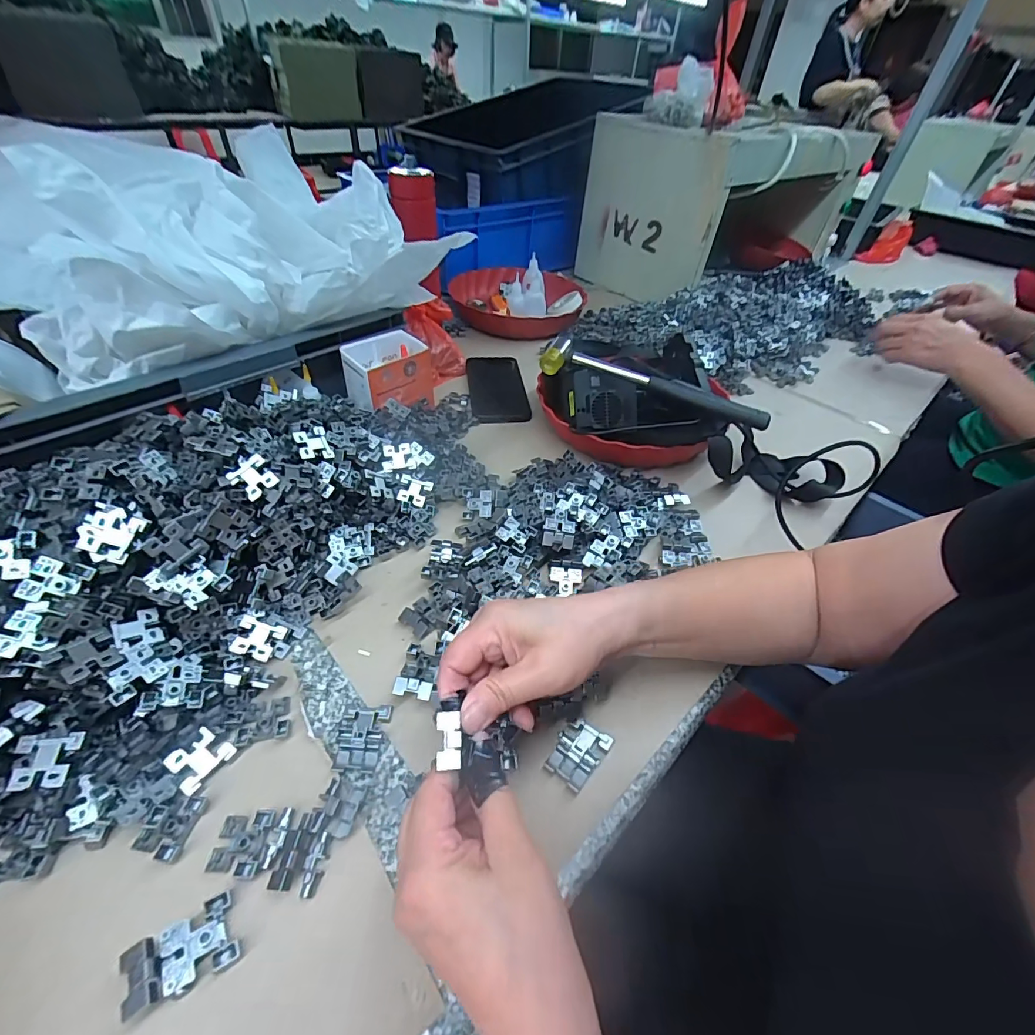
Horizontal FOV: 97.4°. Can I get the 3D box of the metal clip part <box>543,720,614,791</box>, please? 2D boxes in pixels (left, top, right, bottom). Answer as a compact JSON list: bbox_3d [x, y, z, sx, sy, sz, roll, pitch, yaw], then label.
[{"bbox_3d":[0.042,0.160,0.311,0.031,0.010,0.042,29,50,23],"label":"metal clip part"}]

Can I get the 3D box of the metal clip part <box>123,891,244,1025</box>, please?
[{"bbox_3d":[-0.169,0.220,0.229,0.043,0.017,0.032,-22,51,-25],"label":"metal clip part"}]

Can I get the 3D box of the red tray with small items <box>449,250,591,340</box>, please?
[{"bbox_3d":[0.002,-0.386,0.805,0.229,0.072,0.206,1,45,-4],"label":"red tray with small items"}]

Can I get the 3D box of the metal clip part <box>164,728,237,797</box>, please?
[{"bbox_3d":[-0.205,0.156,0.293,0.028,0.009,0.031,39,50,5],"label":"metal clip part"}]

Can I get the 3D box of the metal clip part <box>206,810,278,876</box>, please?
[{"bbox_3d":[-0.162,0.190,0.267,0.030,0.004,0.032,4,45,-1],"label":"metal clip part"}]

